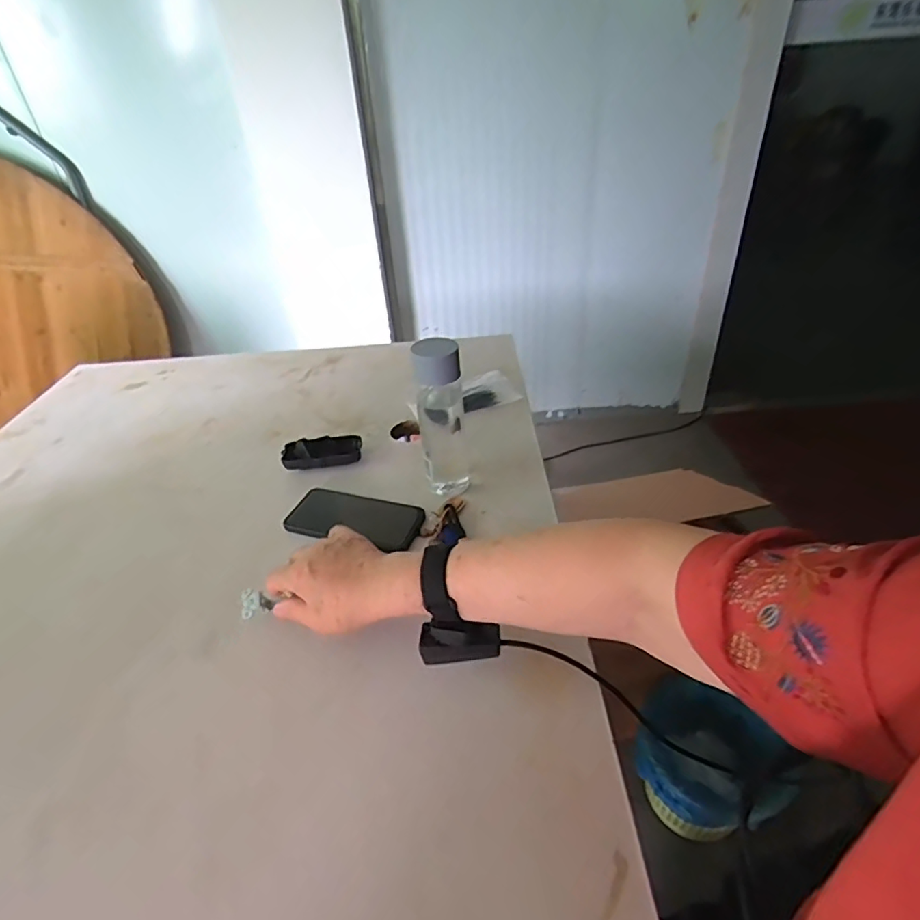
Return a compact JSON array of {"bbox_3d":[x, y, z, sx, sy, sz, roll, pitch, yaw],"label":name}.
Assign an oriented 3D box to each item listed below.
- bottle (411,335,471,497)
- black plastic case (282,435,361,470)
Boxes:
[{"bbox_3d":[-0.024,-0.054,0.689,0.060,0.204,0.067,-7,36,-4],"label":"bottle"},{"bbox_3d":[-0.199,-0.014,0.786,0.111,0.027,0.053,-10,36,-7],"label":"black plastic case"}]

